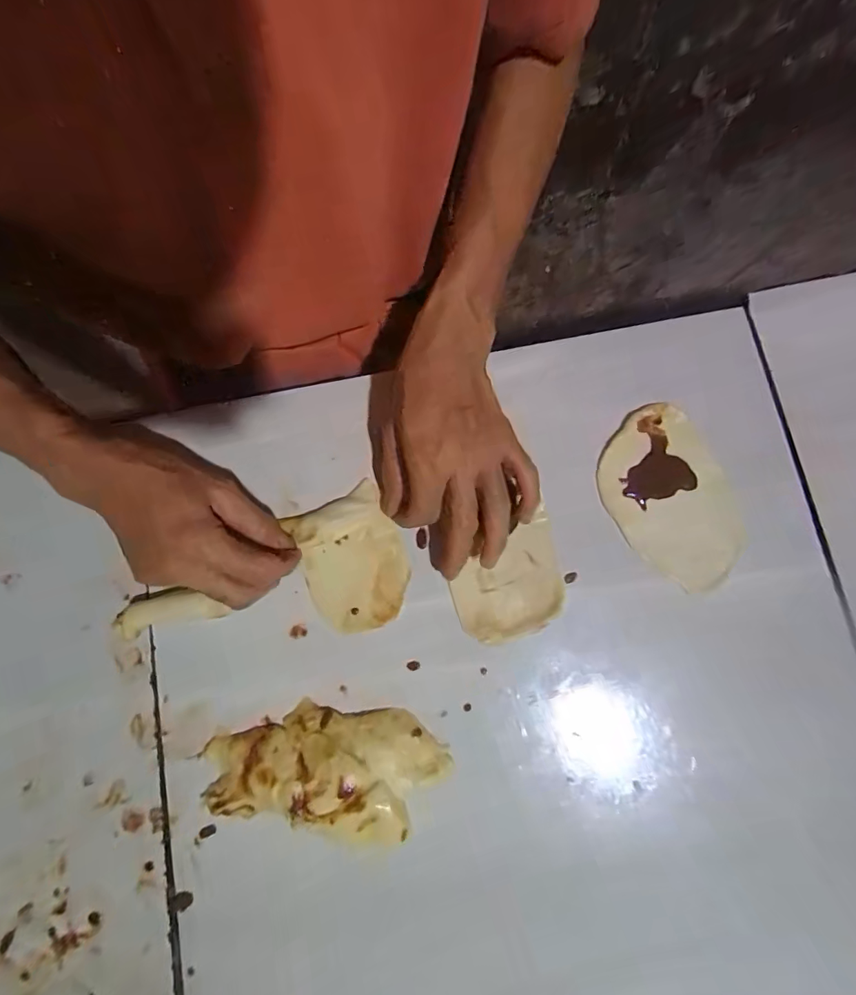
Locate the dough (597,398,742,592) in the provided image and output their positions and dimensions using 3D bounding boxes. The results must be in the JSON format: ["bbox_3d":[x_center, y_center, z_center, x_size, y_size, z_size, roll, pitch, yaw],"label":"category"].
[{"bbox_3d":[0.181,0.000,0.339,0.086,0.015,0.134,-27,80,-4],"label":"dough"}]

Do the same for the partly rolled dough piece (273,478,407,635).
[{"bbox_3d":[-0.056,0.046,0.333,0.073,0.012,0.100,-18,79,-2],"label":"partly rolled dough piece"}]

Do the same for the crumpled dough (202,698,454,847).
[{"bbox_3d":[-0.069,0.181,0.302,0.158,0.029,0.073,6,79,2],"label":"crumpled dough"}]

